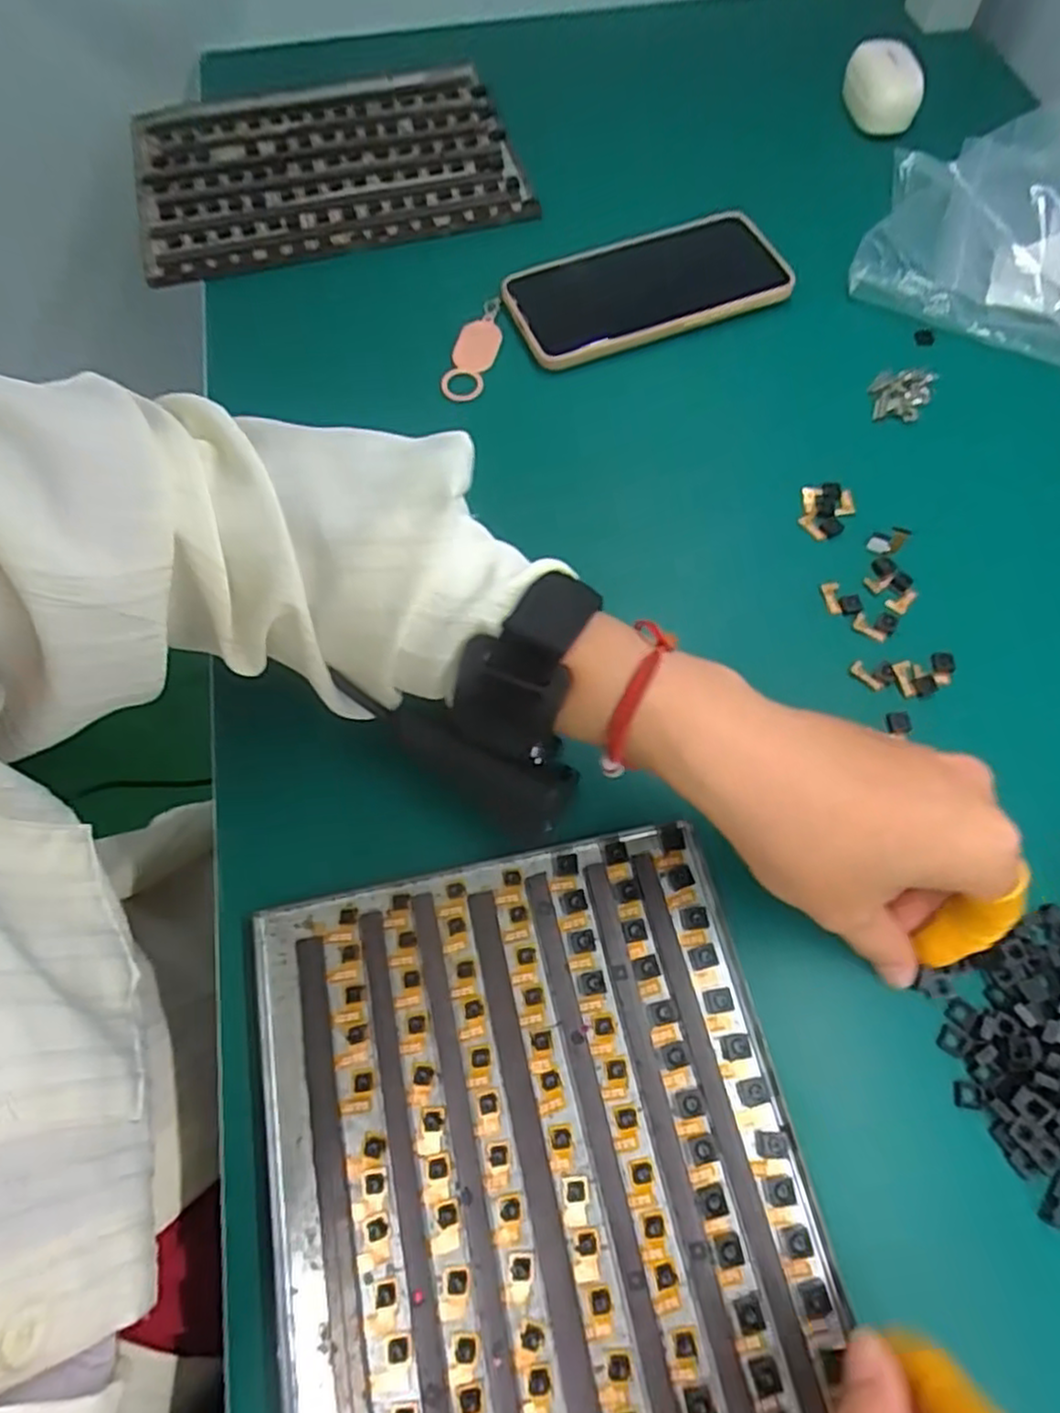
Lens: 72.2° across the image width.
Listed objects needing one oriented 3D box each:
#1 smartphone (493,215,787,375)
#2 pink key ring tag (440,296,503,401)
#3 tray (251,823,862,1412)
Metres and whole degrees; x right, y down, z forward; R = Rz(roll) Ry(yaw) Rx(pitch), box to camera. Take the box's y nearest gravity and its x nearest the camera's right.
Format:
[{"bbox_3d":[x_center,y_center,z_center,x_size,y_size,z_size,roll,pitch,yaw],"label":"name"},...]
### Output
[{"bbox_3d":[0.069,-0.248,0.429,0.164,0.014,0.075,-21,67,-7],"label":"smartphone"},{"bbox_3d":[-0.031,-0.205,0.414,0.023,0.007,0.069,10,67,6],"label":"pink key ring tag"},{"bbox_3d":[0.004,0.176,0.247,0.179,0.007,0.244,-12,66,-3],"label":"tray"}]

